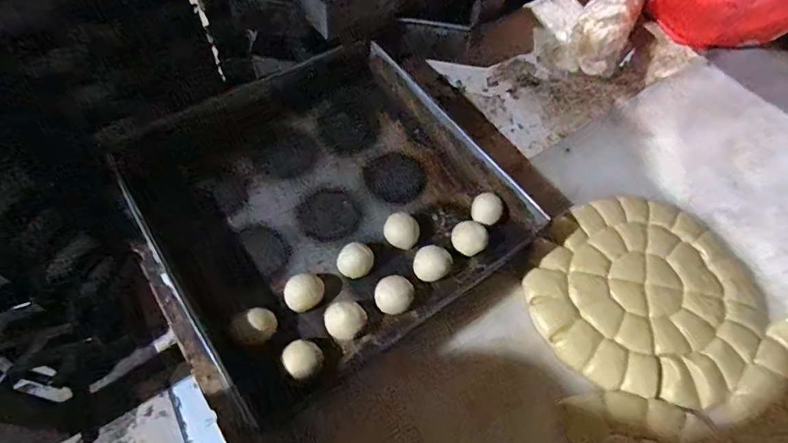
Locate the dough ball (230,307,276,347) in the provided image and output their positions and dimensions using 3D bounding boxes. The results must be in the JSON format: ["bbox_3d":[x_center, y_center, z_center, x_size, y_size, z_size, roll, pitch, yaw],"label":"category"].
[{"bbox_3d":[-0.163,0.123,0.538,0.051,0.027,0.037,-21,63,-14],"label":"dough ball"}]

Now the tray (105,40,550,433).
[{"bbox_3d":[-0.095,-0.034,0.627,0.439,0.048,0.444,-29,66,-18],"label":"tray"}]

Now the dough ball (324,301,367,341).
[{"bbox_3d":[-0.058,0.119,0.550,0.047,0.032,0.038,15,61,6],"label":"dough ball"}]

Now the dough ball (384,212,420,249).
[{"bbox_3d":[0.011,0.013,0.617,0.045,0.028,0.041,1,60,-2],"label":"dough ball"}]

